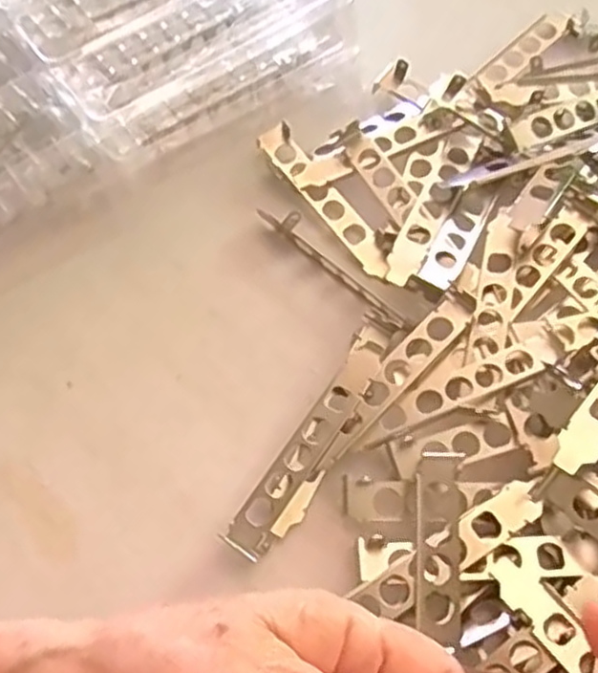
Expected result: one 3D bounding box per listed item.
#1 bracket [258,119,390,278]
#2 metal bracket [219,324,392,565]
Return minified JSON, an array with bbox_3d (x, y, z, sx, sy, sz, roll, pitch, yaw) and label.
[{"bbox_3d":[0.015,-0.079,0.432,0.019,0.015,0.108,-34,66,-14],"label":"bracket"},{"bbox_3d":[0.009,0.047,0.371,0.021,0.018,0.133,30,68,17],"label":"metal bracket"}]

